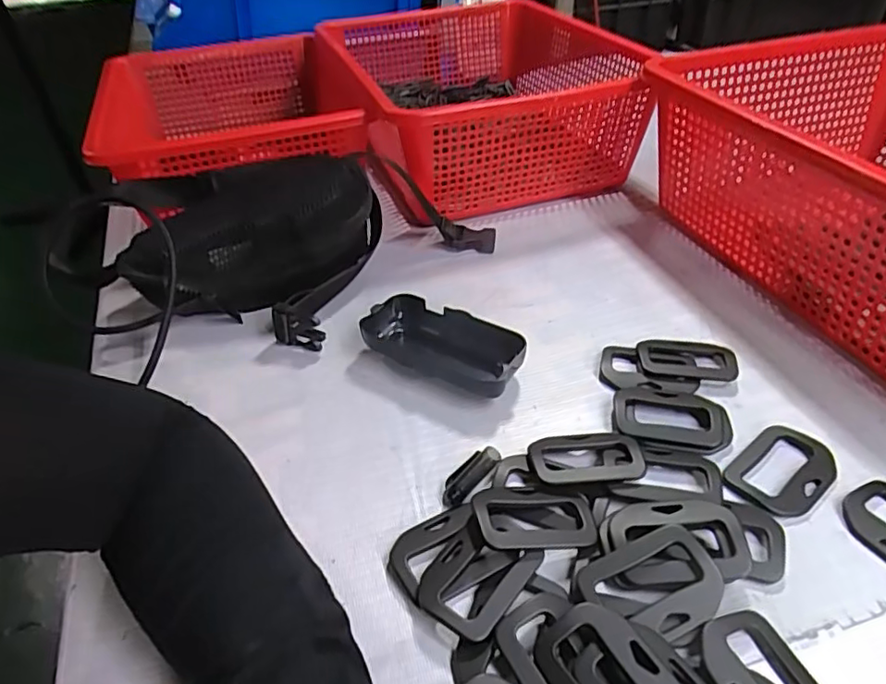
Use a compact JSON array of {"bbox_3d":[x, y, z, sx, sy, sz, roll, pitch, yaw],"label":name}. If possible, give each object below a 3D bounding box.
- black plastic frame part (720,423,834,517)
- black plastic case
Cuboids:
[{"bbox_3d":[0.188,0.070,0.328,0.066,0.004,0.044,-31,47,-30],"label":"black plastic frame part"},{"bbox_3d":[0.001,0.002,0.399,0.108,0.026,0.051,20,45,25],"label":"black plastic case"}]

